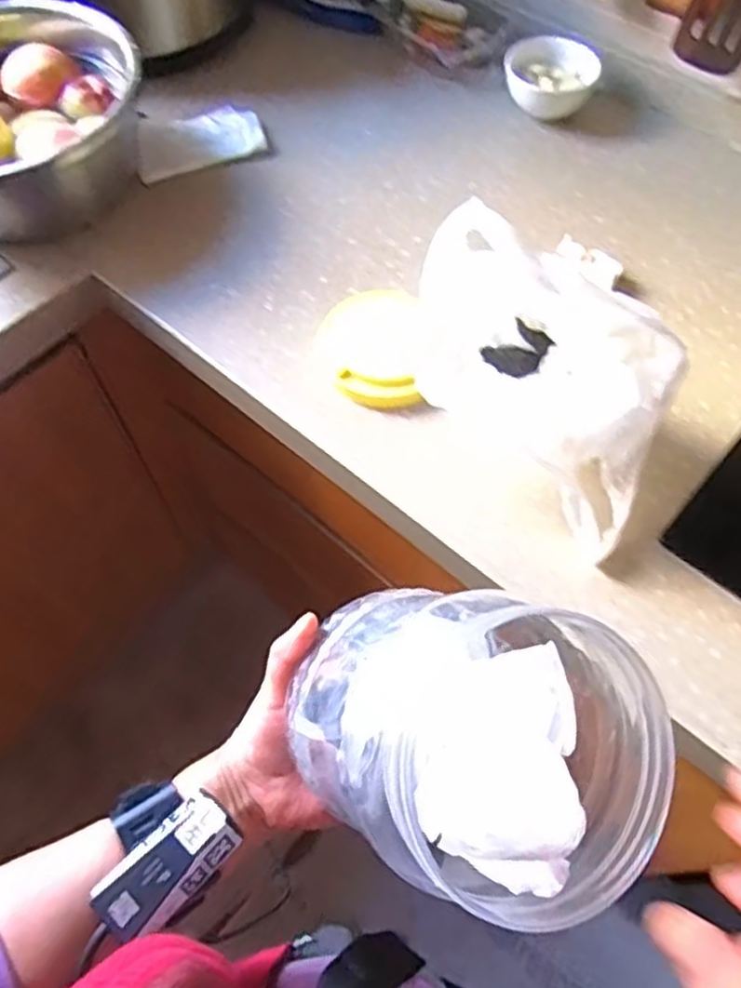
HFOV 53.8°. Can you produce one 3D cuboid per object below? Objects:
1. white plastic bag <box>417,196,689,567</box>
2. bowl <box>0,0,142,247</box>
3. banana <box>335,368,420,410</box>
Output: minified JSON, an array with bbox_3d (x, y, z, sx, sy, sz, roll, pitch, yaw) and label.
[{"bbox_3d":[0.144,-0.104,0.552,0.122,0.177,0.236,-35,67,-16],"label":"white plastic bag"},{"bbox_3d":[-0.357,-0.369,0.739,0.258,0.113,0.265,-30,65,-14],"label":"bowl"},{"bbox_3d":[0.005,-0.088,0.632,0.073,0.029,0.023,15,63,9],"label":"banana"}]

